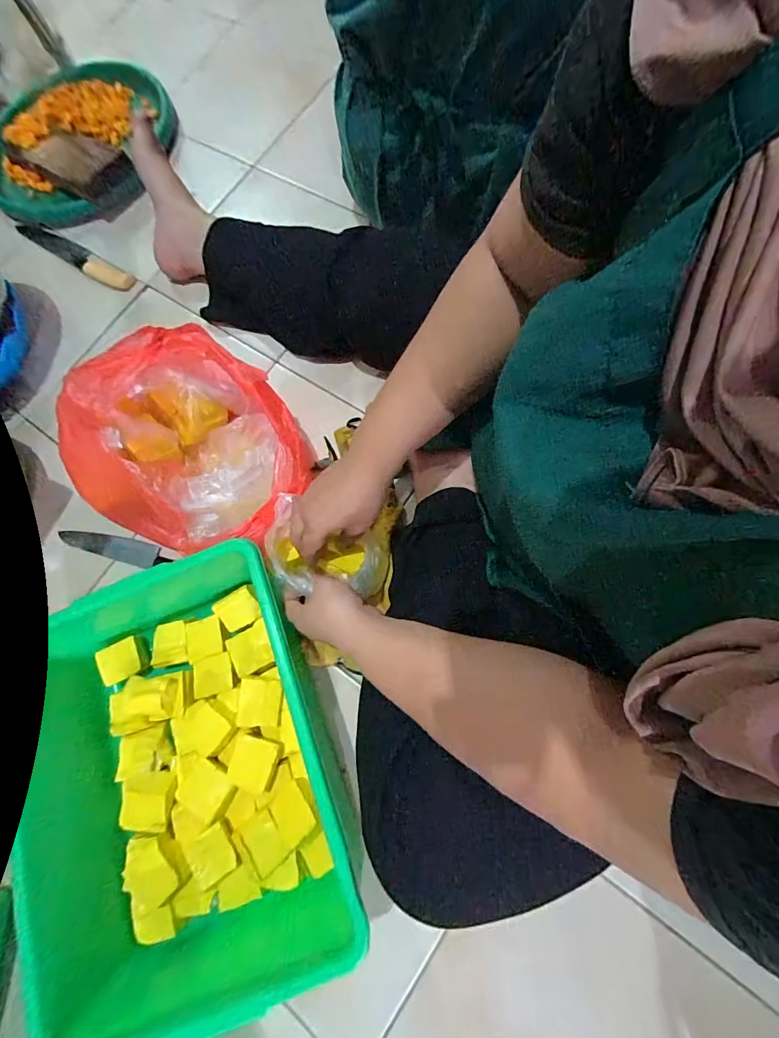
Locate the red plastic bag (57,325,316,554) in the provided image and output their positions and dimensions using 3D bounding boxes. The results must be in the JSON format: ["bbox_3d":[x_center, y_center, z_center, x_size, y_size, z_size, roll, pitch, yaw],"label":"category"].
[{"bbox_3d":[-0.237,-0.081,0.504,0.261,0.180,0.233,27,81,13],"label":"red plastic bag"}]

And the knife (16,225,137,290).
[{"bbox_3d":[-0.550,-0.466,0.713,0.273,0.018,0.041,30,81,13],"label":"knife"}]

